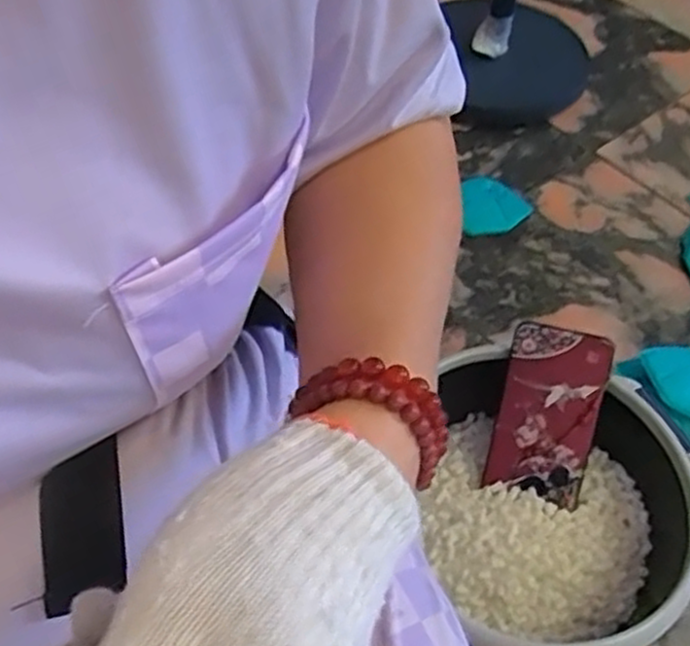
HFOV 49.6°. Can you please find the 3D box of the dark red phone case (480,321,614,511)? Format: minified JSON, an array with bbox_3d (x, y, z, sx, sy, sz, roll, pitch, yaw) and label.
[{"bbox_3d":[0.164,0.073,0.605,0.076,0.139,0.011,13,11,15],"label":"dark red phone case"}]

